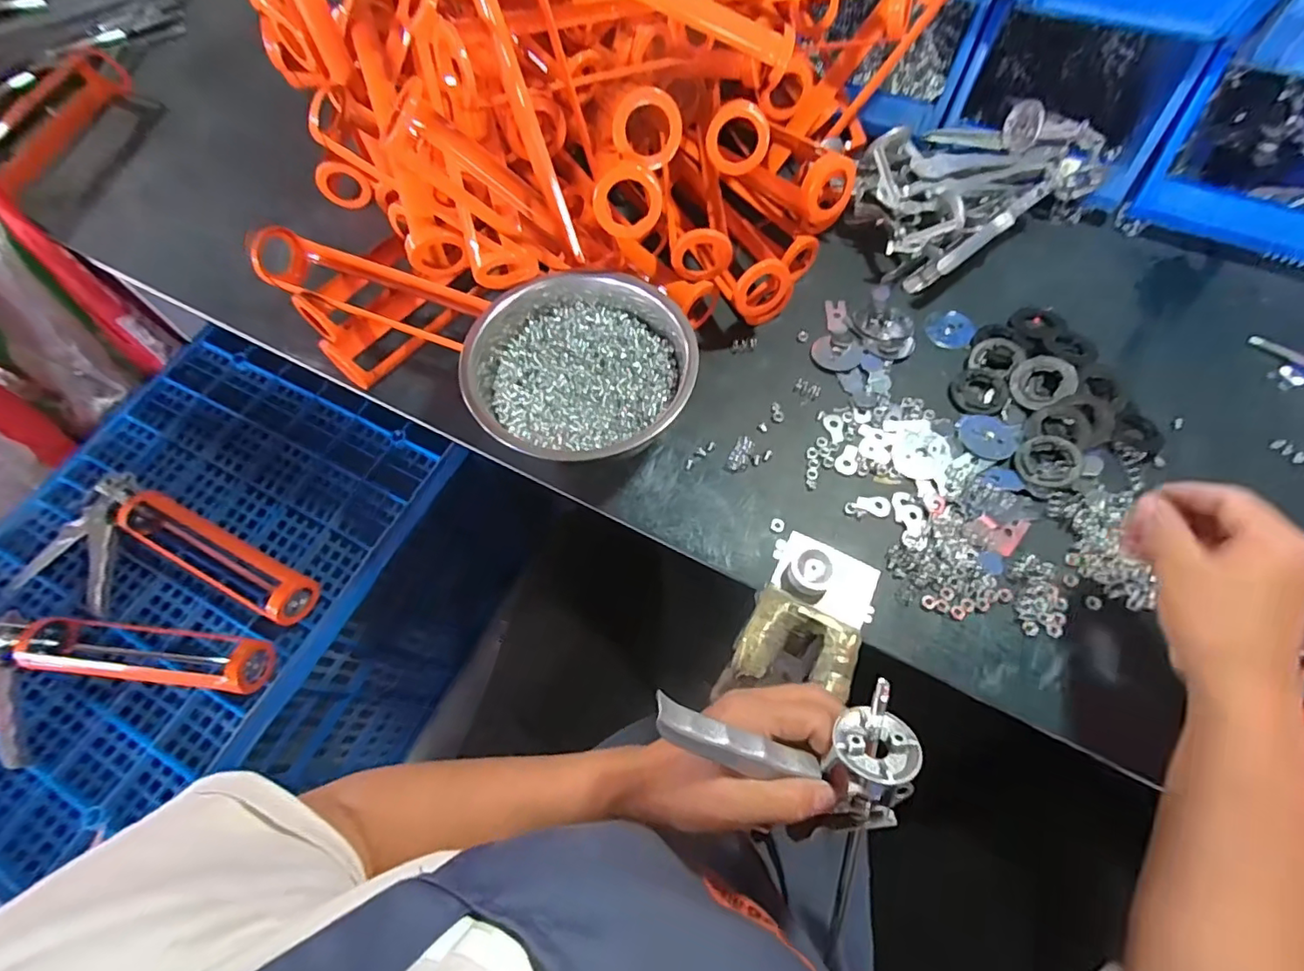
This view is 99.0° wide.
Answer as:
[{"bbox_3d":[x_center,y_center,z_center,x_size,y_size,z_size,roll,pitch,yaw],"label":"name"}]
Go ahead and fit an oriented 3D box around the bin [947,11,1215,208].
[{"bbox_3d":[0.469,-0.468,0.596,0.199,0.136,0.281,28,69,14],"label":"bin"}]

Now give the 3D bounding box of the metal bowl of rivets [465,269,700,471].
[{"bbox_3d":[-0.057,-0.092,0.478,0.182,0.082,0.174,-1,65,1],"label":"metal bowl of rivets"}]

